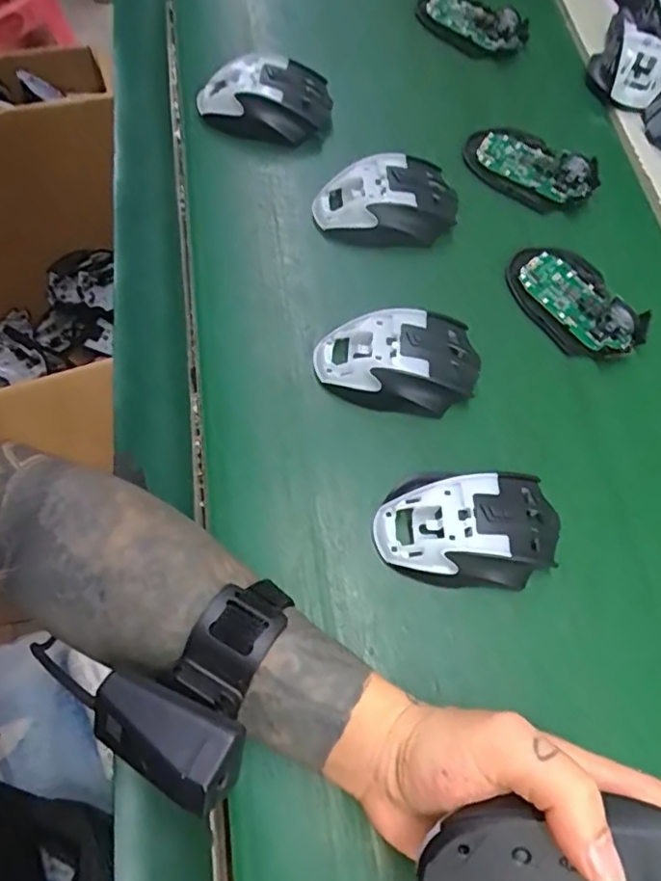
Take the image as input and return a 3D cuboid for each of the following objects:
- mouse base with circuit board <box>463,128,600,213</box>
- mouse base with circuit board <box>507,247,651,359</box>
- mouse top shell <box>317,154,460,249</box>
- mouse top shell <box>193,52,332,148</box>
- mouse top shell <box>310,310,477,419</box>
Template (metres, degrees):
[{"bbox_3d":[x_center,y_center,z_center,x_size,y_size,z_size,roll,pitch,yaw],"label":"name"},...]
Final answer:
[{"bbox_3d":[0.173,-0.238,0.510,0.114,0.025,0.065,27,67,7],"label":"mouse base with circuit board"},{"bbox_3d":[0.192,-0.112,0.456,0.069,0.020,0.112,-31,72,-17],"label":"mouse base with circuit board"},{"bbox_3d":[0.046,-0.196,0.481,0.118,0.035,0.071,-3,67,-6],"label":"mouse top shell"},{"bbox_3d":[-0.056,-0.301,0.517,0.115,0.035,0.075,-9,67,-7],"label":"mouse top shell"},{"bbox_3d":[0.049,-0.056,0.420,0.113,0.035,0.069,-5,67,-7],"label":"mouse top shell"}]

